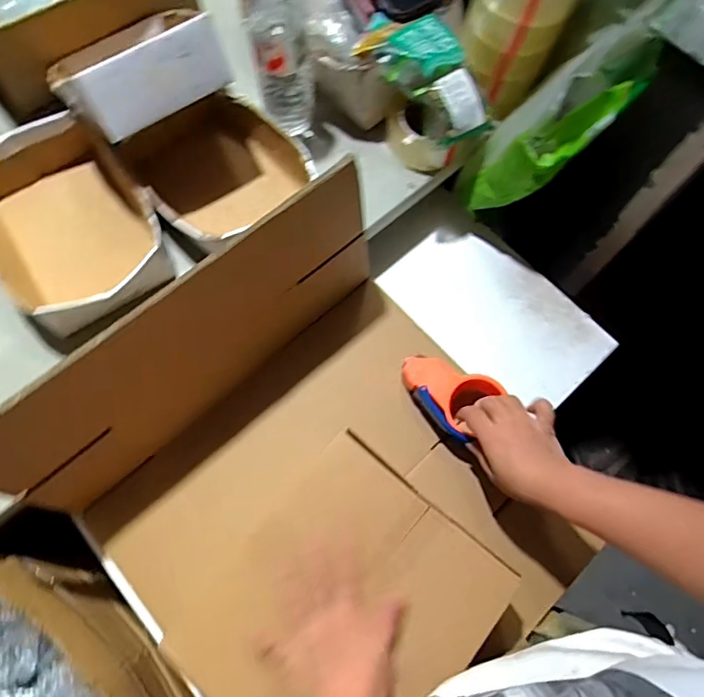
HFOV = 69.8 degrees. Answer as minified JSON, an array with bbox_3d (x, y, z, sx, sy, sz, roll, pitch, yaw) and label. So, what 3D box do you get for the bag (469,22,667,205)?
[{"bbox_3d":[0.229,-0.273,0.622,0.083,0.276,0.110,-8,64,-51],"label":"bag"}]

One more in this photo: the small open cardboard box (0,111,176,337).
[{"bbox_3d":[-0.348,-0.152,0.625,0.187,0.071,0.262,-31,74,-11],"label":"small open cardboard box"}]

